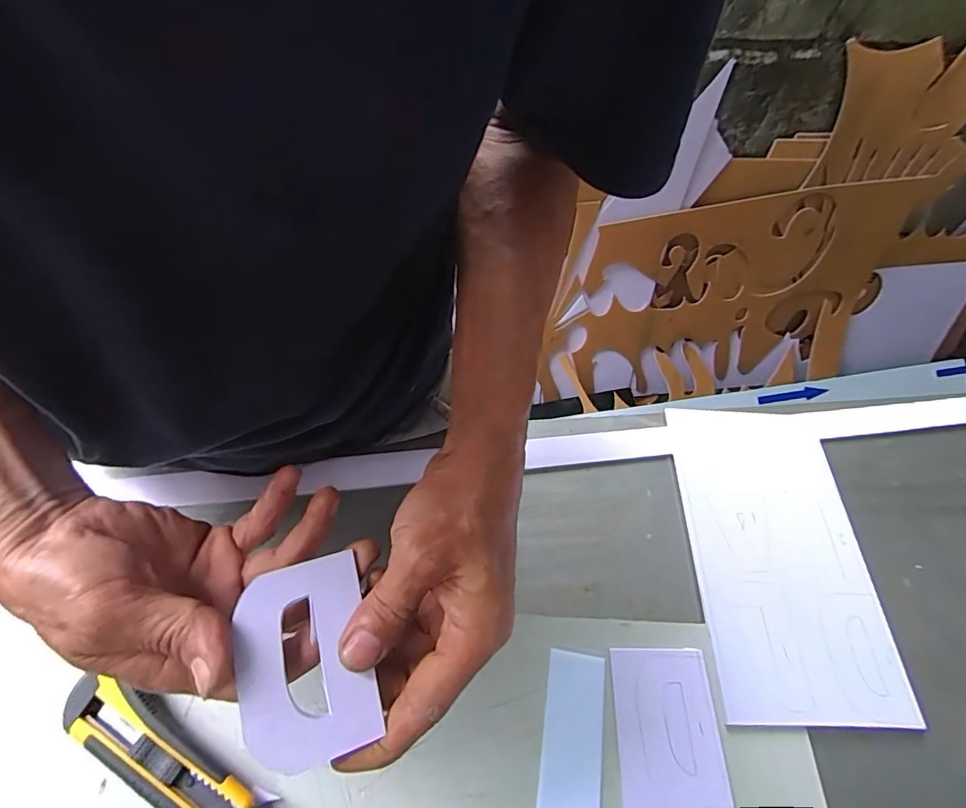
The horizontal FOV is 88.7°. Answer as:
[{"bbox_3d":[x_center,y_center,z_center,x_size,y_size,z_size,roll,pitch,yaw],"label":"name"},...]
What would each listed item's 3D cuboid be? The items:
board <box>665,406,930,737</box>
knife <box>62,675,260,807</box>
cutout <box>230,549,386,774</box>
[{"bbox_3d":[0.237,0.114,0.402,0.140,0.006,0.245,4,57,-2],"label":"board"},{"bbox_3d":[-0.180,0.218,0.290,0.157,0.024,0.042,27,59,12],"label":"knife"},{"bbox_3d":[-0.080,0.113,0.222,0.053,0.004,0.082,-8,63,-23],"label":"cutout"}]

